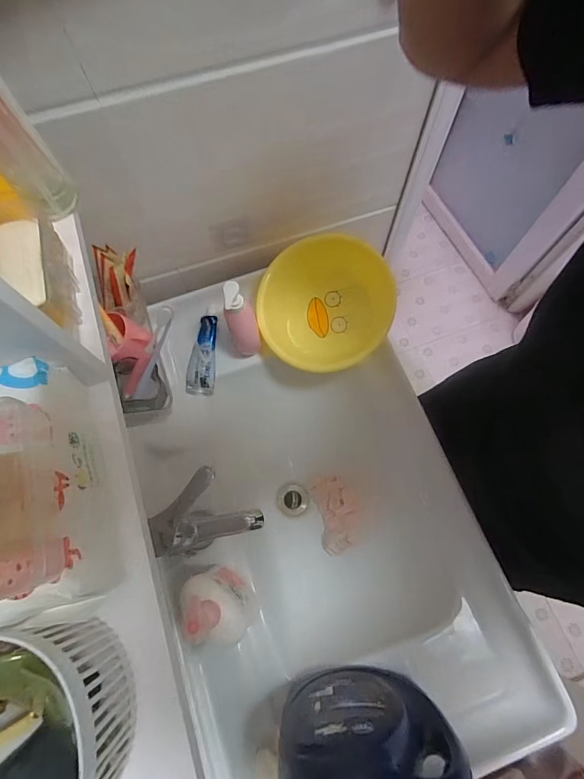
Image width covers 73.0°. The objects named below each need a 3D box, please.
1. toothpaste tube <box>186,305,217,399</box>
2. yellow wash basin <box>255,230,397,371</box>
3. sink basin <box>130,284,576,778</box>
[{"bbox_3d":[-0.160,-0.071,0.728,0.046,0.031,0.164,6,84,3],"label":"toothpaste tube"},{"bbox_3d":[0.056,-0.135,0.686,0.208,0.111,0.219,-1,71,0],"label":"yellow wash basin"},{"bbox_3d":[0.034,0.180,0.673,0.490,0.194,0.759,-14,72,-4],"label":"sink basin"}]

